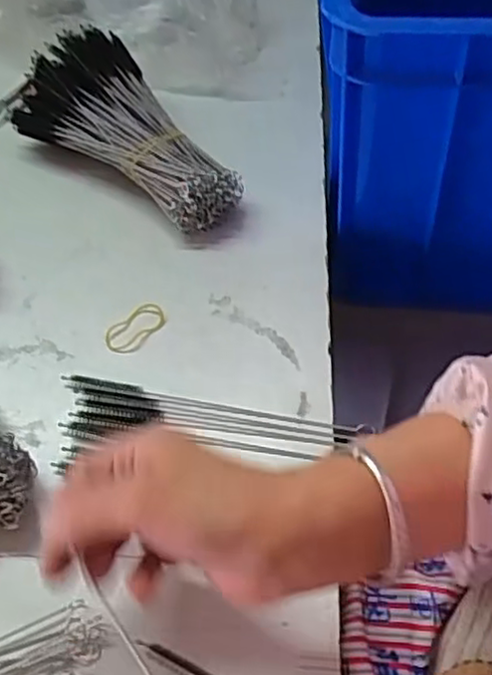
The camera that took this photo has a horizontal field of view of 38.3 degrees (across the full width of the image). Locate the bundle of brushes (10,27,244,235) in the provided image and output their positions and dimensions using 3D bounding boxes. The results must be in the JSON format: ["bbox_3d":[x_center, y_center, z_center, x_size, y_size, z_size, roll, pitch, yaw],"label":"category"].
[{"bbox_3d":[-0.099,-0.155,0.554,0.104,0.073,0.201,-30,57,-19],"label":"bundle of brushes"}]

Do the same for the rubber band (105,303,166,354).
[{"bbox_3d":[-0.075,-0.007,0.481,0.027,0.004,0.044,35,62,25],"label":"rubber band"}]

